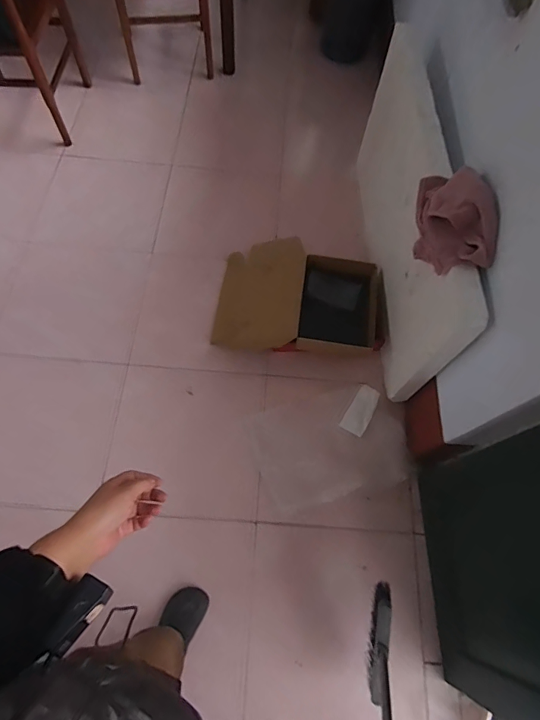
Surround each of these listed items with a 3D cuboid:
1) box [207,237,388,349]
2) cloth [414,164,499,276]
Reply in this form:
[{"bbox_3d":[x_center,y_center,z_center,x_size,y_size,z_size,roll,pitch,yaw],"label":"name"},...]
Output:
[{"bbox_3d":[0.142,-0.221,1.592,0.675,0.162,0.422,8,65,0],"label":"box"},{"bbox_3d":[0.476,-0.354,1.101,0.135,0.189,0.298,0,65,-4],"label":"cloth"}]

